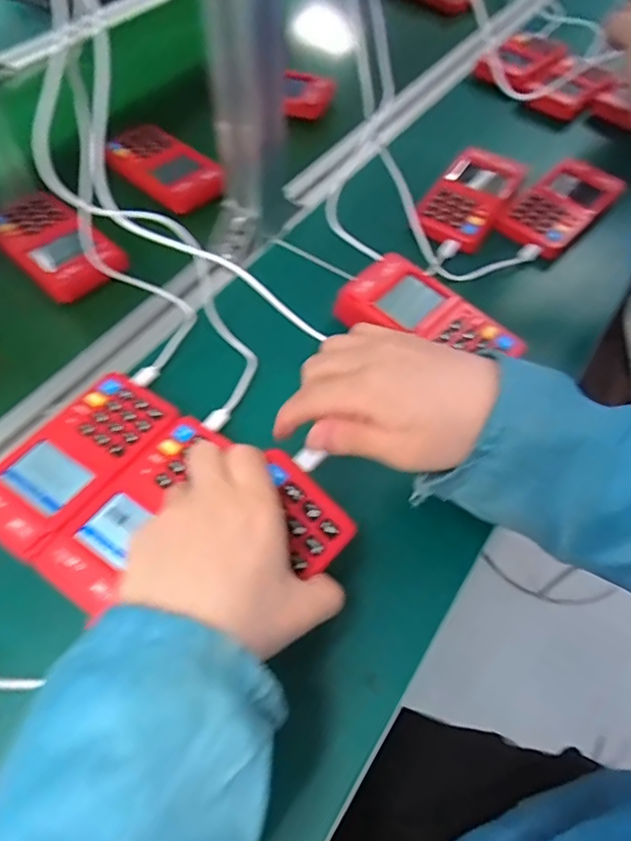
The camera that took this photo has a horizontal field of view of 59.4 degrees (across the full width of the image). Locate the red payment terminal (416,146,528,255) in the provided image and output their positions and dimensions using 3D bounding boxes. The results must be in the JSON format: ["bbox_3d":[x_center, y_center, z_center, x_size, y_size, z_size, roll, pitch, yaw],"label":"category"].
[{"bbox_3d":[0.153,-0.223,0.544,0.072,0.014,0.144,29,61,14],"label":"red payment terminal"}]

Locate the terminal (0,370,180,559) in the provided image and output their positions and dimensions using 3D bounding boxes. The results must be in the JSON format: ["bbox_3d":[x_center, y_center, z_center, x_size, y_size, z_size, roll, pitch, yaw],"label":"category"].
[{"bbox_3d":[-0.161,0.026,0.375,0.067,0.025,0.134,31,61,15],"label":"terminal"}]

